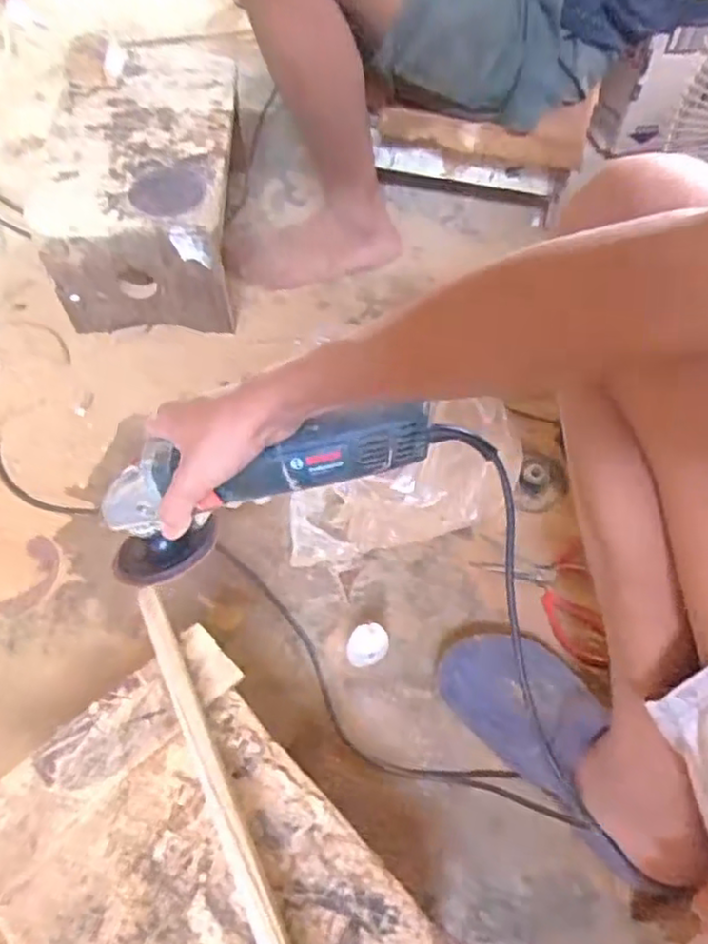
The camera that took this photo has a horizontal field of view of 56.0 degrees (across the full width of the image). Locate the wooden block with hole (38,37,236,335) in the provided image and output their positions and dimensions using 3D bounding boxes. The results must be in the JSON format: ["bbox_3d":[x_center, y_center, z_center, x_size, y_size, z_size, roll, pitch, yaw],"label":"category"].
[{"bbox_3d":[-0.284,-0.398,0.961,0.229,0.204,0.371,0,58,-3],"label":"wooden block with hole"}]

